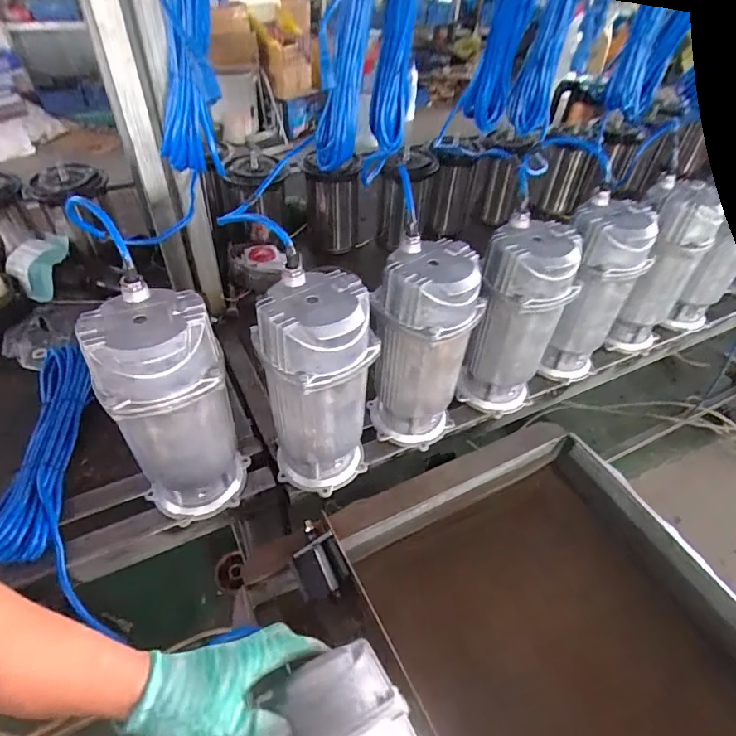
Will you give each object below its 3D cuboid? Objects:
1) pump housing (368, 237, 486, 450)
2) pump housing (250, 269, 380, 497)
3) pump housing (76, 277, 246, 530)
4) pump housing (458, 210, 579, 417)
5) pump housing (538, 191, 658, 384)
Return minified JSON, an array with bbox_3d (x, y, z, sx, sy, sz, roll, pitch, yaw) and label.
[{"bbox_3d":[0.074,-0.023,0.688,0.123,0.293,0.121,31,50,25],"label":"pump housing"},{"bbox_3d":[-0.065,0.035,0.619,0.139,0.292,0.118,-2,45,-7],"label":"pump housing"},{"bbox_3d":[-0.230,0.059,0.579,0.126,0.295,0.114,-21,50,-24],"label":"pump housing"},{"bbox_3d":[0.223,-0.063,0.740,0.128,0.292,0.118,19,46,15],"label":"pump housing"},{"bbox_3d":[0.360,-0.113,0.801,0.125,0.290,0.133,23,47,18],"label":"pump housing"}]

